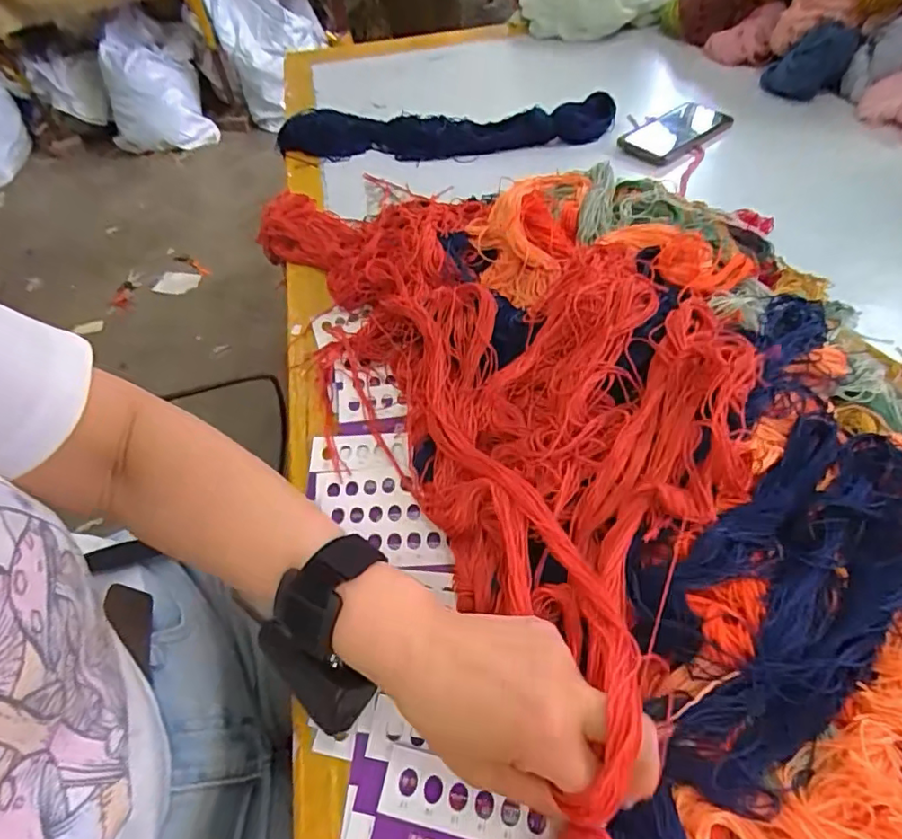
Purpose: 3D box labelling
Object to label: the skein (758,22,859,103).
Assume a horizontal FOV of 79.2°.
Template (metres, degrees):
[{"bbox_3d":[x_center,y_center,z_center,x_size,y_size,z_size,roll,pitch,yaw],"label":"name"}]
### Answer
[{"bbox_3d":[0.496,-0.489,0.749,0.102,0.077,0.058,10,52,12],"label":"skein"}]

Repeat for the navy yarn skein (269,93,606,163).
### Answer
[{"bbox_3d":[-0.012,-0.394,0.739,0.458,0.034,0.101,1,51,6],"label":"navy yarn skein"}]

